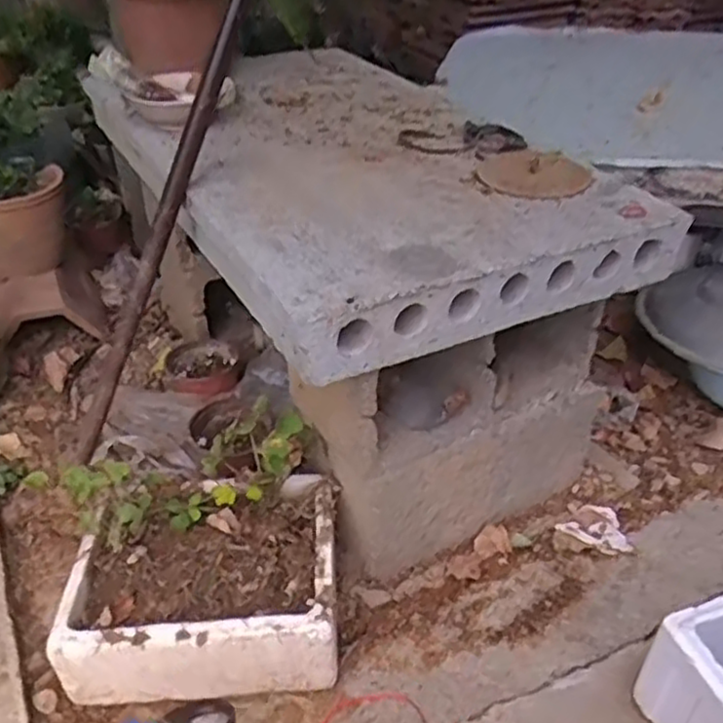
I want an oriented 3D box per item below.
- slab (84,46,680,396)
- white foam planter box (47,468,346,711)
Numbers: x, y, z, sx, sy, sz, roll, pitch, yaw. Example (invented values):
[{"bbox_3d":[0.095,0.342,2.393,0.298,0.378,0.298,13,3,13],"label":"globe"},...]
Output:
[{"bbox_3d":[-0.040,-0.286,1.070,0.490,0.095,0.834,-17,40,-22],"label":"slab"},{"bbox_3d":[-0.181,0.257,0.893,0.310,0.110,0.241,-1,37,-4],"label":"white foam planter box"}]

